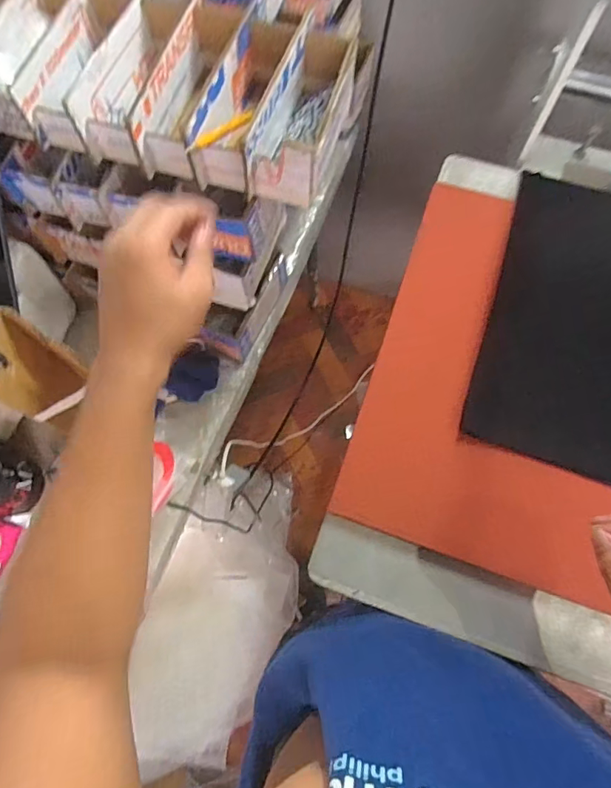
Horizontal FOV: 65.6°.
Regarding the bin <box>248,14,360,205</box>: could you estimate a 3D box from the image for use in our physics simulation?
[{"bbox_3d":[0.006,-0.293,0.483,0.069,0.068,0.193,18,72,7],"label":"bin"}]

